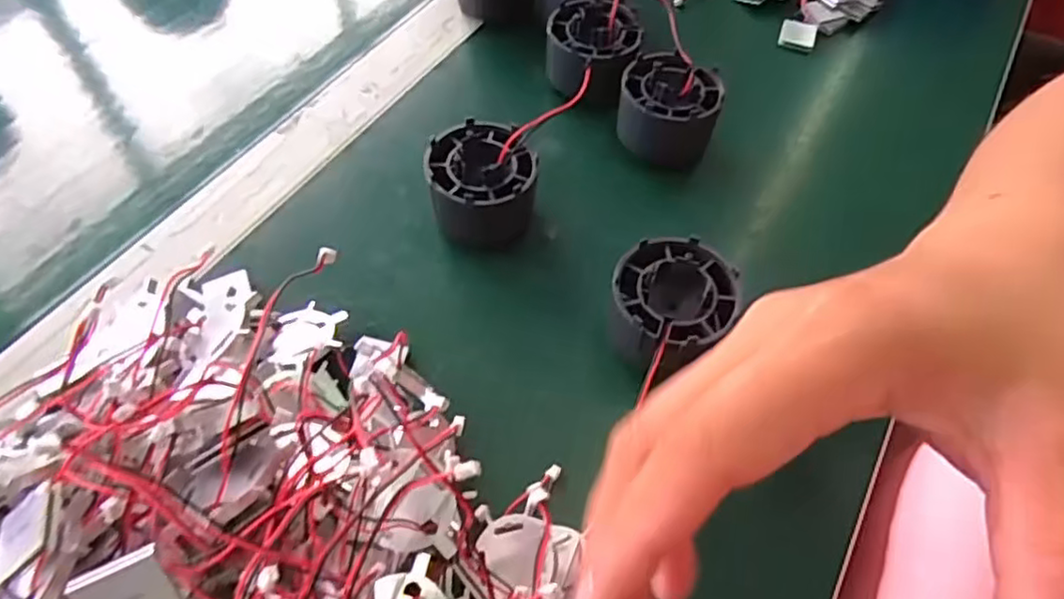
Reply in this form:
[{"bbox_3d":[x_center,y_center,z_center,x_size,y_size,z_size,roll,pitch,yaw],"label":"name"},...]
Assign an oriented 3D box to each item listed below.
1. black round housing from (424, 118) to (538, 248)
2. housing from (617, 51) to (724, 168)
[{"bbox_3d":[-0.024,-0.055,0.316,0.050,0.039,0.050,1,57,-2],"label":"black round housing"},{"bbox_3d":[0.071,-0.098,0.348,0.049,0.041,0.050,1,57,-2],"label":"housing"}]

